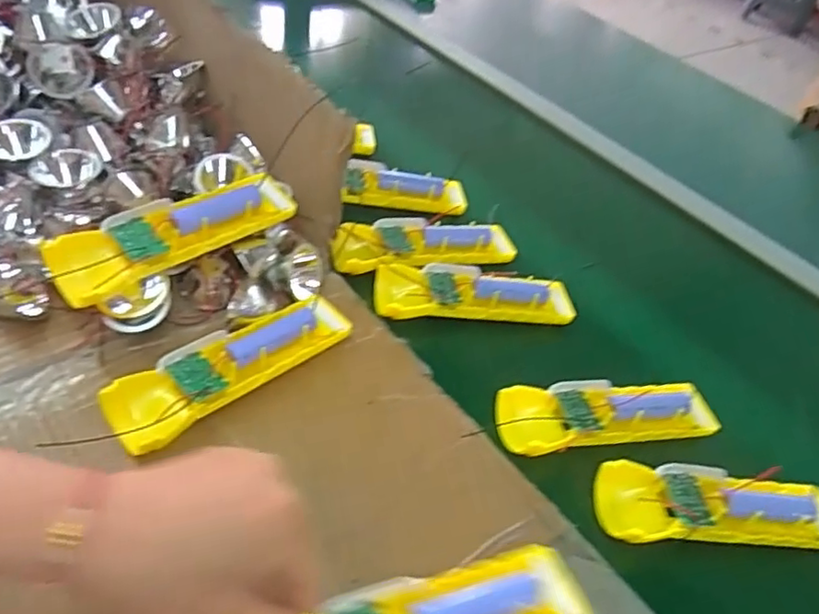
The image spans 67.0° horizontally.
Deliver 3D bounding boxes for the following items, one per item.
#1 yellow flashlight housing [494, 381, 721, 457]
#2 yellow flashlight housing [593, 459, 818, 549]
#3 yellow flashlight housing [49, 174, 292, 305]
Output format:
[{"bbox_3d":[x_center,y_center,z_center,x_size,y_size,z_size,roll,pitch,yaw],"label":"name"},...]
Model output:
[{"bbox_3d":[0.140,0.075,0.440,0.160,0.025,0.049,-1,46,-13],"label":"yellow flashlight housing"},{"bbox_3d":[0.198,0.127,0.400,0.156,0.022,0.050,5,45,-8],"label":"yellow flashlight housing"},{"bbox_3d":[-0.157,-0.051,0.423,0.162,0.031,0.050,-25,56,-32],"label":"yellow flashlight housing"}]

